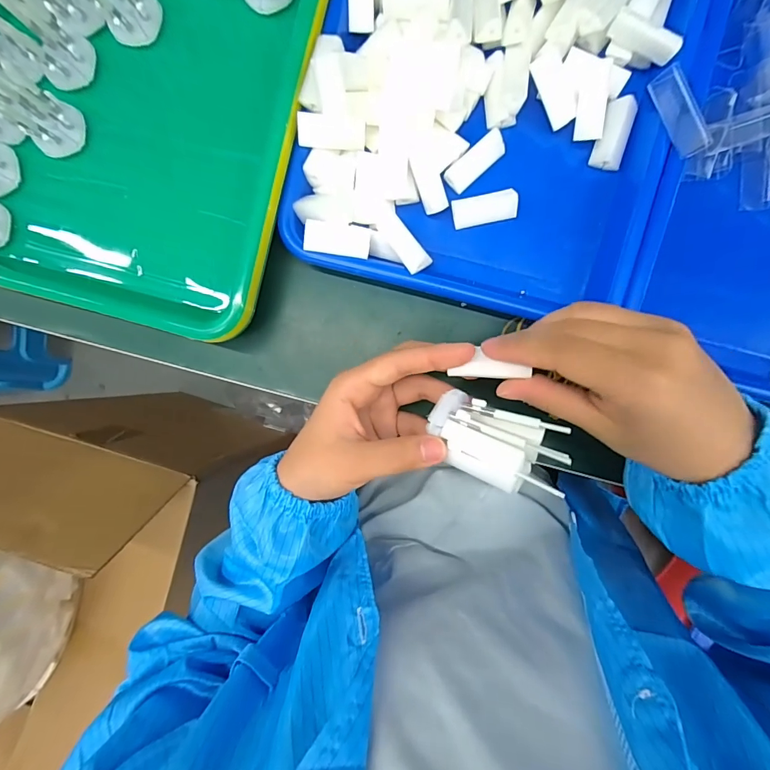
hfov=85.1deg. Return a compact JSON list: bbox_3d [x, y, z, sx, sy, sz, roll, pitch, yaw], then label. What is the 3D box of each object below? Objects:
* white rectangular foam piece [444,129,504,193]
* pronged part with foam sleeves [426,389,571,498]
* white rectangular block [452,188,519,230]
[{"bbox_3d":[0.066,-0.163,0.305,0.047,0.007,0.019,-42,89,3],"label":"white rectangular foam piece"},{"bbox_3d":[0.059,0.032,0.233,0.062,0.031,0.037,20,102,25],"label":"pronged part with foam sleeves"},{"bbox_3d":[0.074,-0.130,0.310,0.046,0.010,0.021,-10,91,3],"label":"white rectangular block"}]

